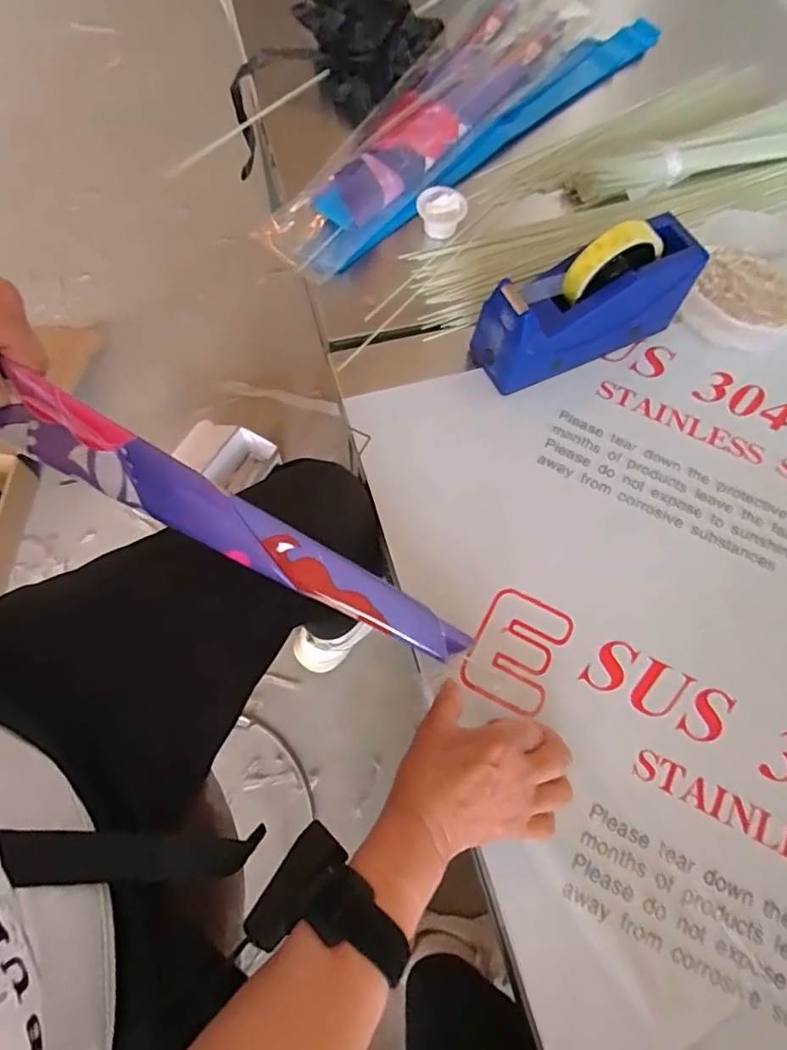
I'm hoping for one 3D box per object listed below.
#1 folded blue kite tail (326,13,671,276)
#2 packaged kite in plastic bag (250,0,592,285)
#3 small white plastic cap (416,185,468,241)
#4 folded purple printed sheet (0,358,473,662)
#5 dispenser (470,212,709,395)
[{"bbox_3d":[0.131,-0.475,0.673,0.056,0.031,0.579,41,73,14],"label":"folded blue kite tail"},{"bbox_3d":[0.068,-0.510,0.682,0.137,0.035,0.629,31,69,6],"label":"packaged kite in plastic bag"},{"bbox_3d":[0.051,-0.342,0.620,0.050,0.034,0.043,20,69,7],"label":"small white plastic cap"},{"bbox_3d":[-0.132,-0.011,0.388,0.432,0.031,0.043,29,68,-15],"label":"folded purple printed sheet"},{"bbox_3d":[0.181,-0.209,0.525,0.205,0.114,0.068,-24,70,-10],"label":"dispenser"}]

